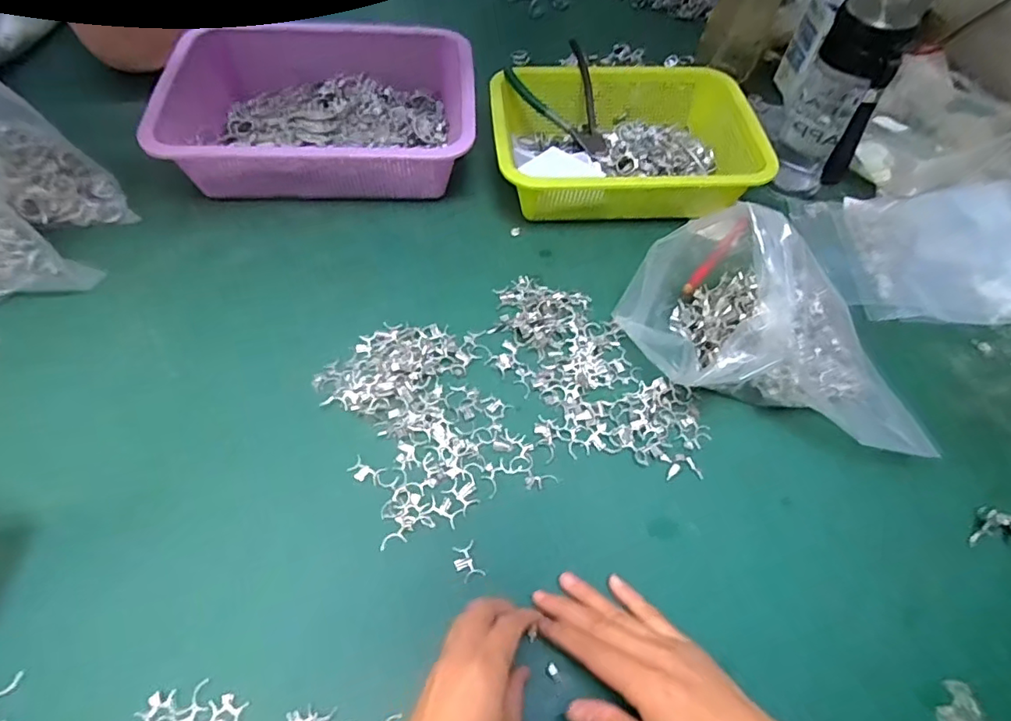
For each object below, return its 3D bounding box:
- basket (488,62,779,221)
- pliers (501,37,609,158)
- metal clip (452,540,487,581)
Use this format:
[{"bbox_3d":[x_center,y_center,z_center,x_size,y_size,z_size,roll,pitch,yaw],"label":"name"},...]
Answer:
[{"bbox_3d":[0.120,-0.245,0.623,0.263,0.072,0.200,-1,57,-4],"label":"basket"},{"bbox_3d":[0.065,-0.271,0.618,0.084,0.024,0.125,-28,88,-10],"label":"pliers"},{"bbox_3d":[-0.026,0.137,0.396,0.017,0.004,0.025,-17,59,-15],"label":"metal clip"}]

